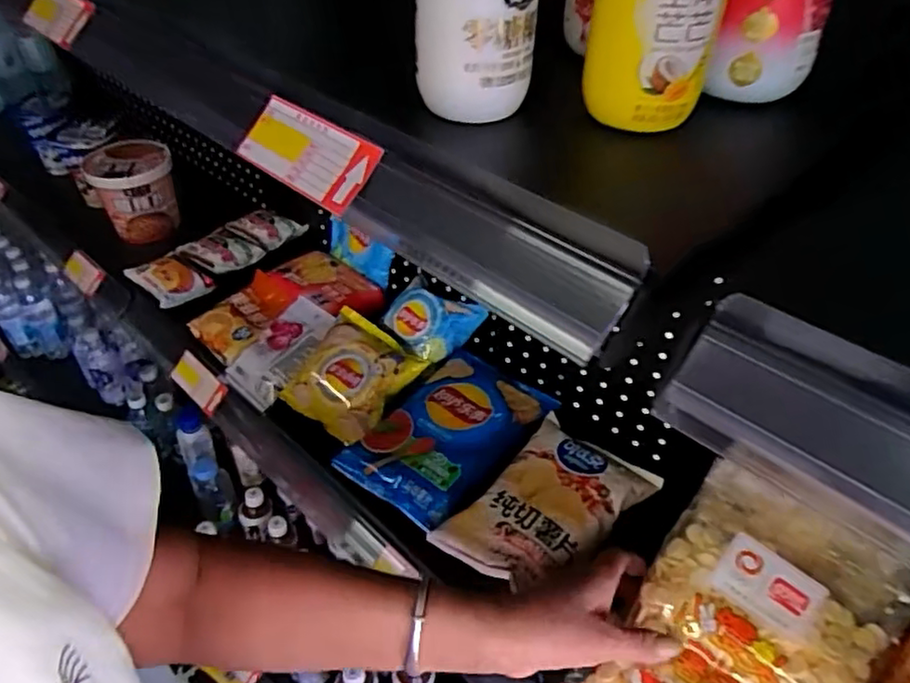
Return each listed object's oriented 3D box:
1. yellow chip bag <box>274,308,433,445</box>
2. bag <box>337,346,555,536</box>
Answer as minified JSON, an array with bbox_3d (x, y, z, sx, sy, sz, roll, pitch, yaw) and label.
[{"bbox_3d":[-0.109,0.037,0.697,0.122,0.054,0.113,31,49,28],"label":"yellow chip bag"},{"bbox_3d":[-0.008,0.085,0.654,0.142,0.043,0.194,29,49,27],"label":"bag"}]

